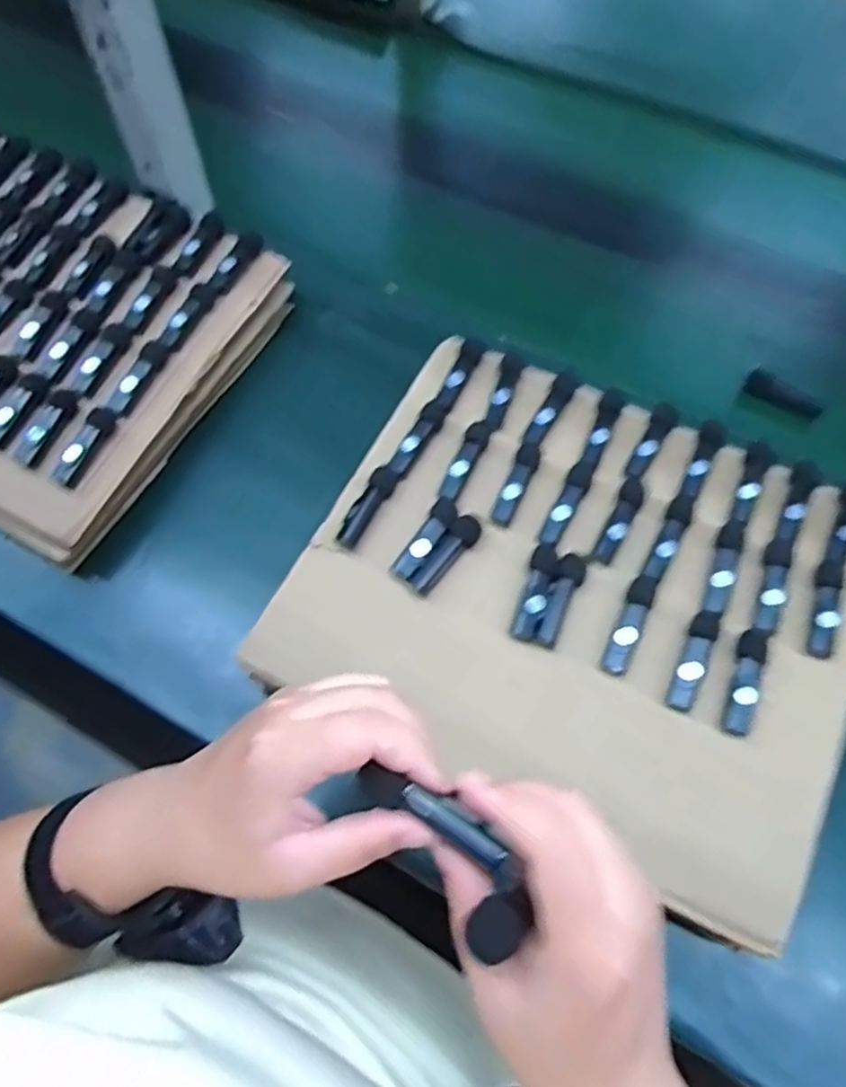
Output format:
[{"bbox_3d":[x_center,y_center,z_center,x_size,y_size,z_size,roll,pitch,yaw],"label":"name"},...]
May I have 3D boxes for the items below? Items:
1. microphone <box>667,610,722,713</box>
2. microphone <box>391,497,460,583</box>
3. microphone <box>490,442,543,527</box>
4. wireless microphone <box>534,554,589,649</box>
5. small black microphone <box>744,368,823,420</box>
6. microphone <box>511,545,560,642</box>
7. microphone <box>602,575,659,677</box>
[{"bbox_3d":[0.168,0.070,0.413,0.016,0.011,0.067,25,65,12],"label":"microphone"},{"bbox_3d":[0.003,-0.004,0.452,0.017,0.008,0.065,31,66,14],"label":"microphone"},{"bbox_3d":[0.067,-0.044,0.470,0.016,0.013,0.068,22,65,10],"label":"microphone"},{"bbox_3d":[0.089,0.036,0.433,0.019,0.012,0.065,24,65,11],"label":"wireless microphone"},{"bbox_3d":[0.305,-0.125,0.566,0.063,0.014,0.019,35,67,16],"label":"small black microphone"},{"bbox_3d":[0.074,0.030,0.433,0.018,0.011,0.065,17,64,8],"label":"microphone"},{"bbox_3d":[0.133,0.050,0.424,0.016,0.013,0.070,25,65,11],"label":"microphone"}]

